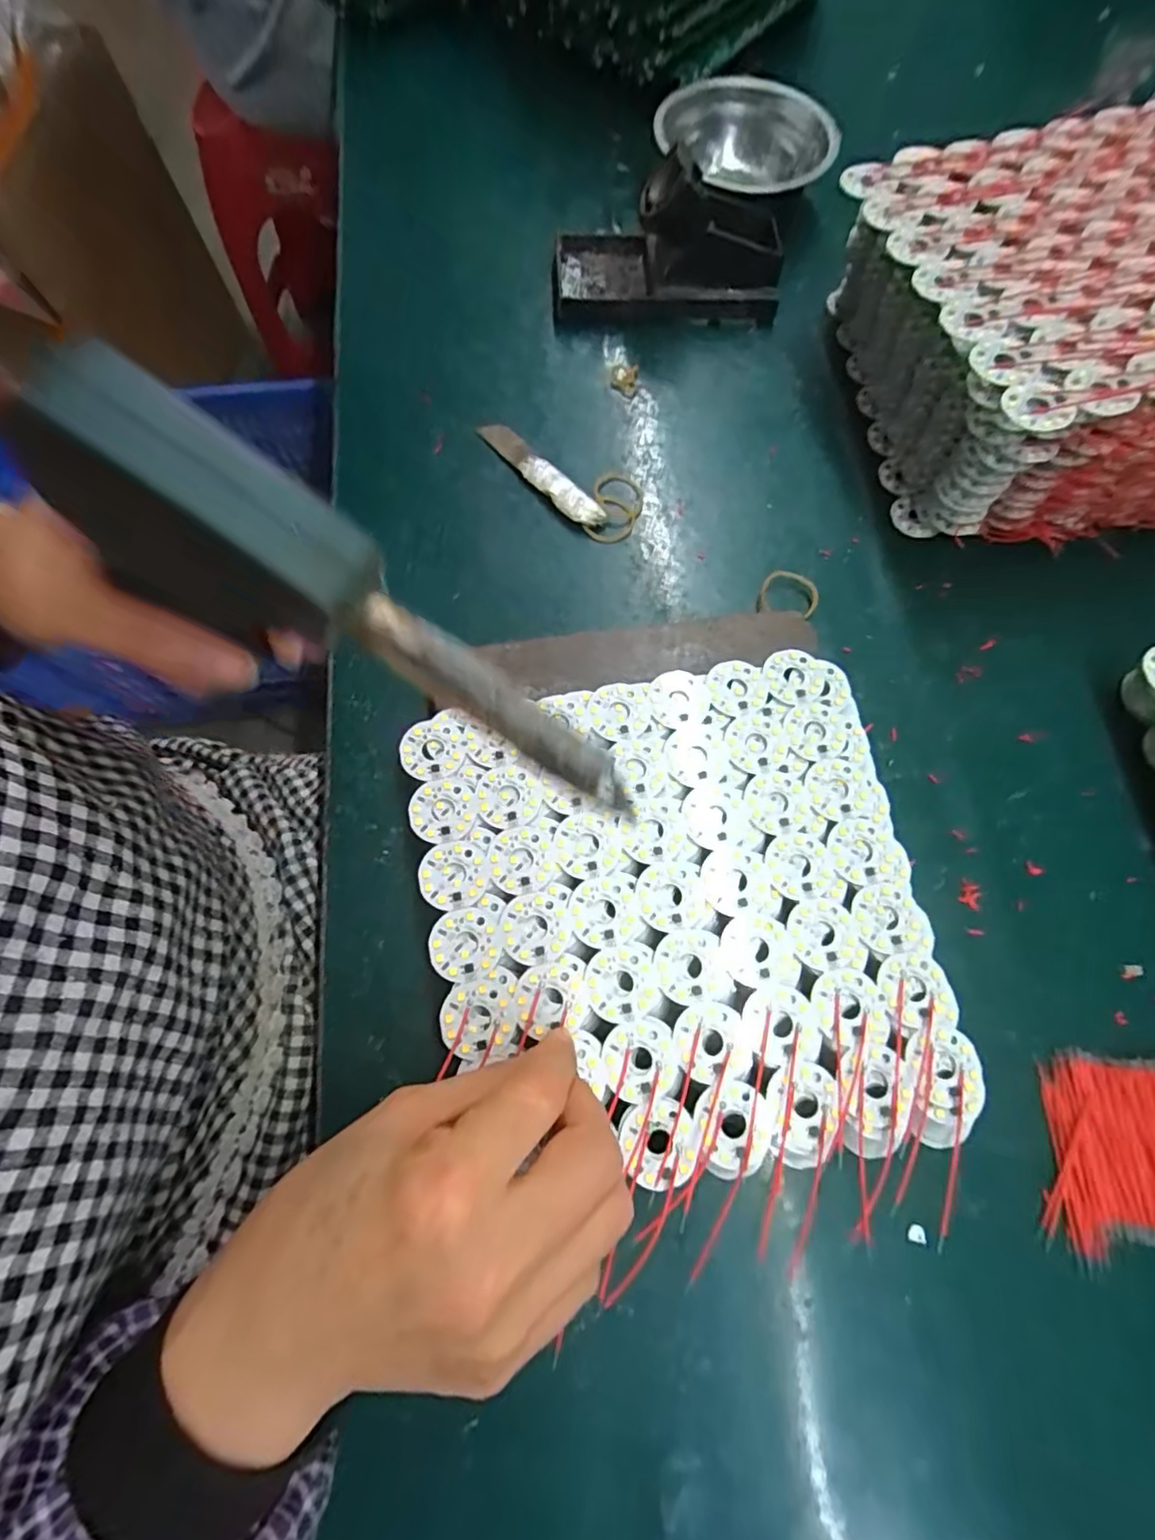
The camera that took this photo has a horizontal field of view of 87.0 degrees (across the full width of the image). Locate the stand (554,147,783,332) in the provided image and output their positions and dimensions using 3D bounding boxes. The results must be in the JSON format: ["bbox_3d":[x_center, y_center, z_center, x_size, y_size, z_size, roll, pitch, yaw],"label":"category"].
[{"bbox_3d":[0.060,-0.350,0.402,0.149,0.064,0.081,2,71,1],"label":"stand"}]

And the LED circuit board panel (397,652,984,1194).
[{"bbox_3d":[0.044,0.058,0.274,0.216,0.008,0.214,-9,71,-3],"label":"LED circuit board panel"}]

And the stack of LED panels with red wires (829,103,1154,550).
[{"bbox_3d":[0.307,-0.251,0.350,0.273,0.098,0.224,-5,71,-2],"label":"stack of LED panels with red wires"}]

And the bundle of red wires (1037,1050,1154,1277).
[{"bbox_3d":[0.248,0.161,0.257,0.104,0.012,0.075,-2,71,-1],"label":"bundle of red wires"}]

